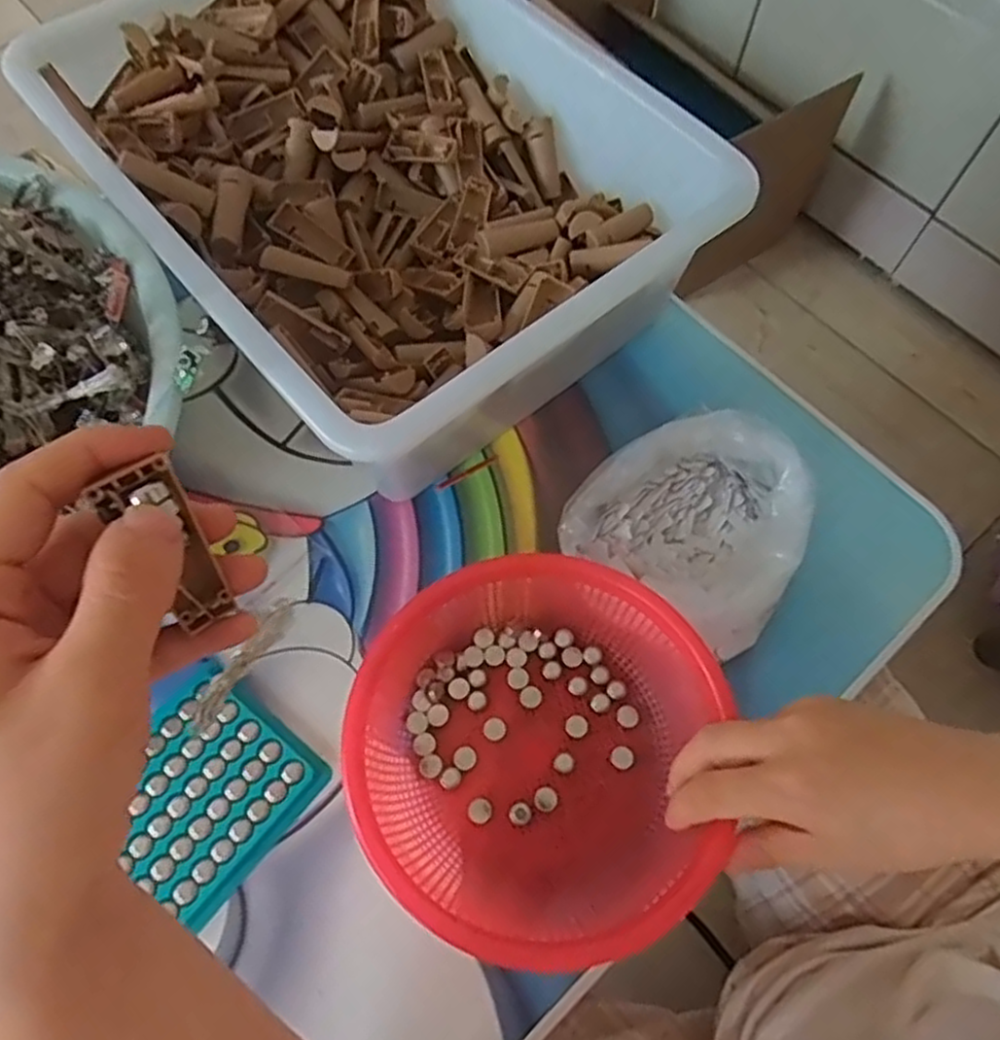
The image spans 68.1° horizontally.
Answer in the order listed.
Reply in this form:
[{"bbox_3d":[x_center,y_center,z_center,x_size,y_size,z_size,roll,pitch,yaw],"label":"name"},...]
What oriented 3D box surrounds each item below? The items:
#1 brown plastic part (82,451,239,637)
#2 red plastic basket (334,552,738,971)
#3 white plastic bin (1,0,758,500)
[{"bbox_3d":[-0.088,0.007,0.200,0.019,0.047,0.009,-25,29,-12],"label":"brown plastic part"},{"bbox_3d":[0.016,0.109,0.359,0.166,0.050,0.170,1,66,-2],"label":"red plastic basket"},{"bbox_3d":[-0.076,-0.208,0.474,0.286,0.112,0.354,-39,72,-17],"label":"white plastic bin"}]

